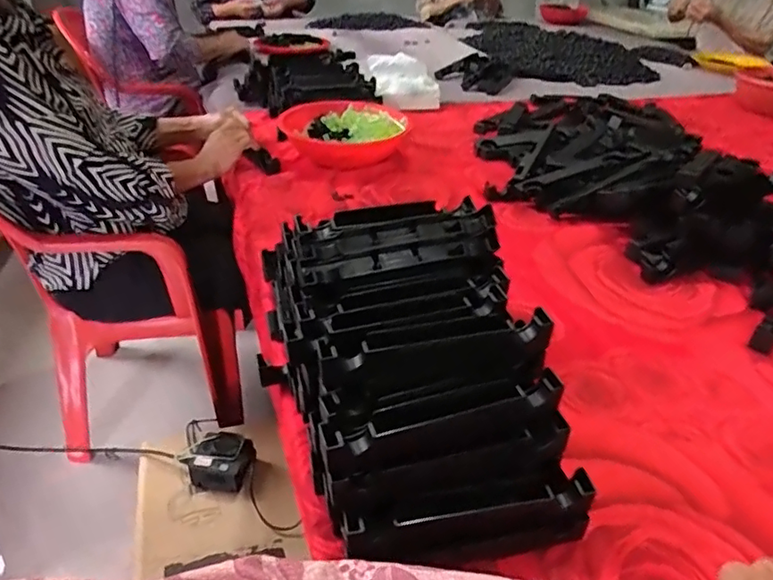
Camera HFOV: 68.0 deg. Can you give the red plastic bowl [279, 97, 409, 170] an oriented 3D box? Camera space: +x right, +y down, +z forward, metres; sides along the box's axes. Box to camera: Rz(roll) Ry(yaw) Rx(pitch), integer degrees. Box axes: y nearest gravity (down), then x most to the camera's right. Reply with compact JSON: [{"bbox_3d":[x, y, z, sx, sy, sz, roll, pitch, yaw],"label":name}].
[{"bbox_3d":[-0.095,-0.329,1.232,0.265,0.097,0.260,0,32,0],"label":"red plastic bowl"}]

